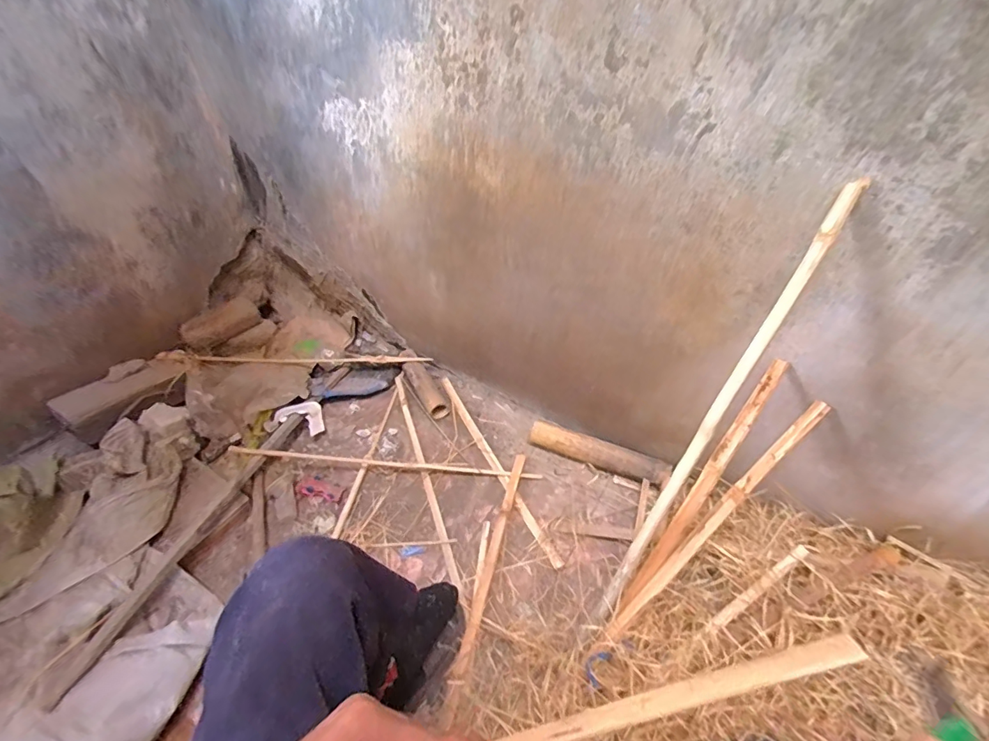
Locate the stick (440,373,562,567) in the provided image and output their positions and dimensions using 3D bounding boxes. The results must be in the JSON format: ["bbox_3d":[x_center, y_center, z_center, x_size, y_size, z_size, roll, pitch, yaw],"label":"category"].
[{"bbox_3d":[-0.004,0.221,1.173,0.029,0.019,0.596,-21,51,-18],"label":"stick"}]

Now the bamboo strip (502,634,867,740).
[{"bbox_3d":[0.088,0.200,0.277,0.238,0.004,0.020,-25,14,10],"label":"bamboo strip"}]

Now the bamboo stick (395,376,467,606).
[{"bbox_3d":[-0.173,0.250,1.157,0.022,0.017,0.637,-15,49,-13],"label":"bamboo stick"}]

